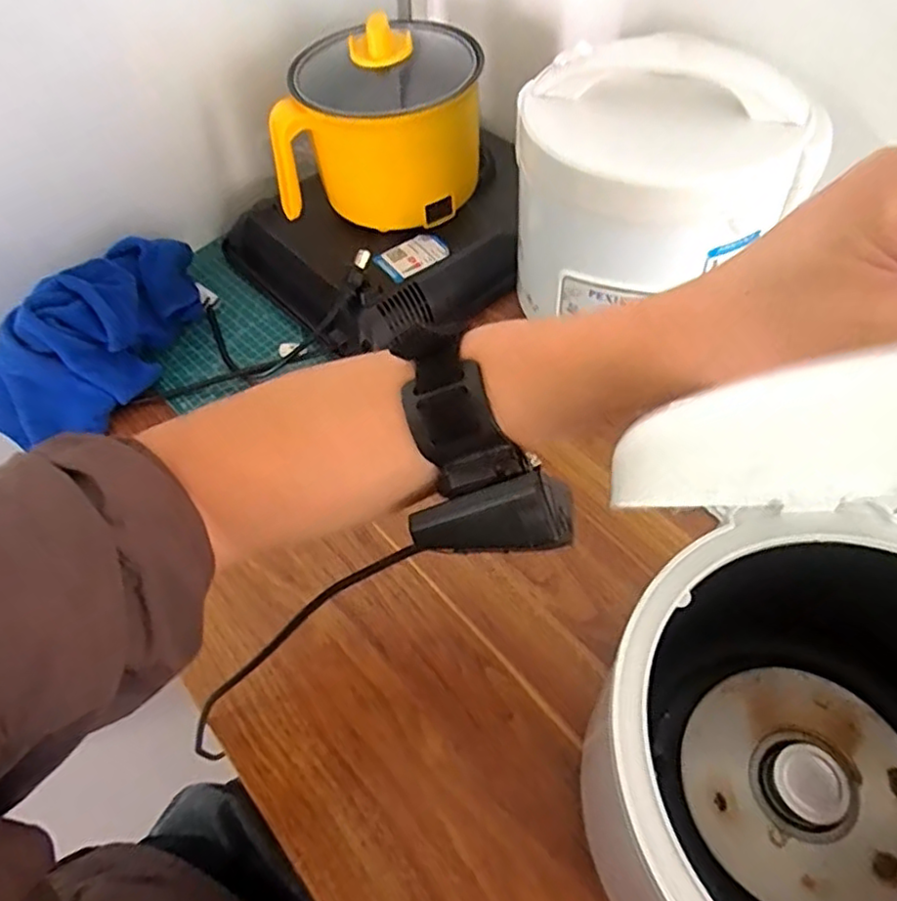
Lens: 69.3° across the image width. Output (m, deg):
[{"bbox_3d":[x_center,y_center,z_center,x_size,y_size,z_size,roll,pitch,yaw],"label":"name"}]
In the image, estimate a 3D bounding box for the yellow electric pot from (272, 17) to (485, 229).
[{"bbox_3d":[-0.062,-0.317,0.618,0.181,0.136,0.167,-2,54,3],"label":"yellow electric pot"}]

